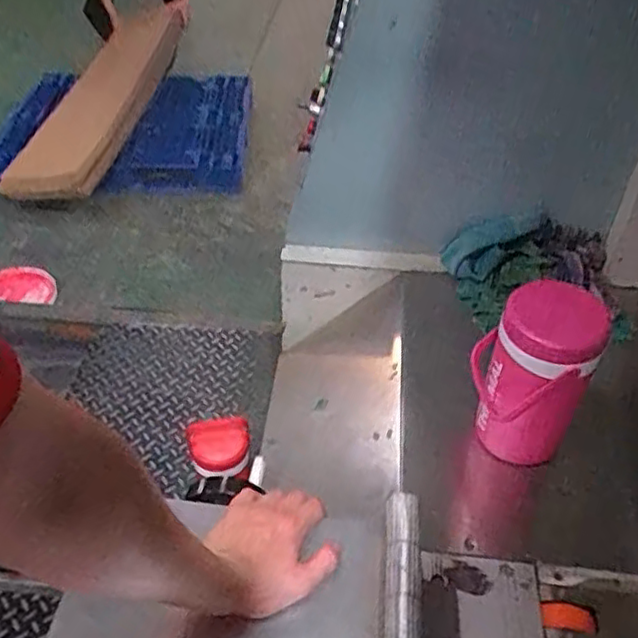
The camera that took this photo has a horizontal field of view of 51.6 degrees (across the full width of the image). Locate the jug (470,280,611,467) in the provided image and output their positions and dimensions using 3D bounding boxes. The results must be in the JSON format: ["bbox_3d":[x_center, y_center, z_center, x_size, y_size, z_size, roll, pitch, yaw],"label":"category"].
[{"bbox_3d":[0.262,0.066,0.833,0.141,0.237,0.115,18,46,18],"label":"jug"}]

